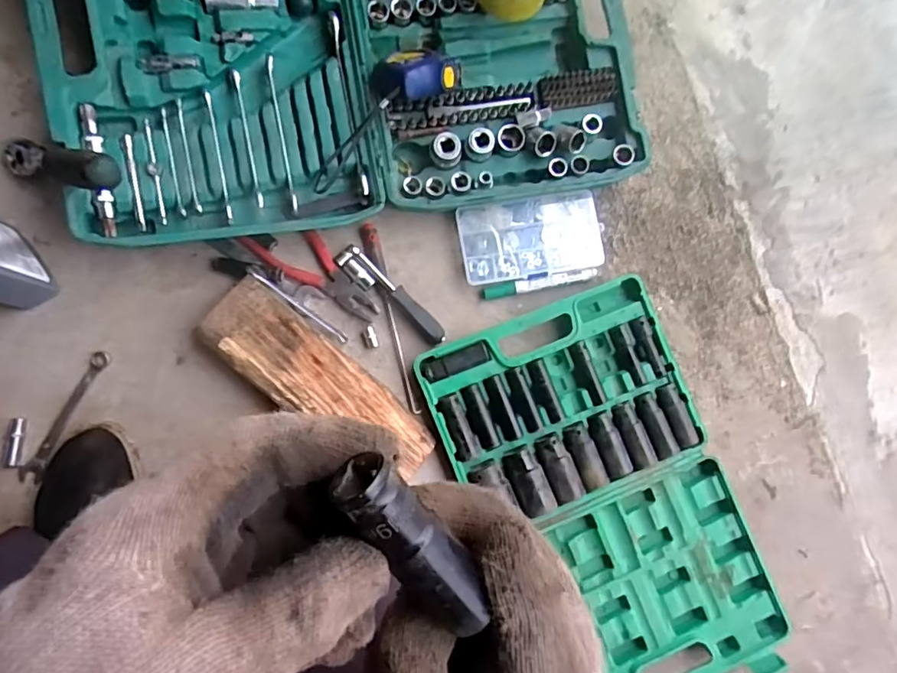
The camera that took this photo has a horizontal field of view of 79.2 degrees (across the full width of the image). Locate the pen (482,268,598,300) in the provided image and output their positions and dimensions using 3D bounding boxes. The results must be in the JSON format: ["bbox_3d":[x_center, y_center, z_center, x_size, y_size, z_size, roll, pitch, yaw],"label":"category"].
[{"bbox_3d":[0.114,-0.067,0.672,0.143,0.019,0.016,-11,86,-8],"label":"pen"}]

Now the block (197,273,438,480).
[{"bbox_3d":[-0.143,0.058,0.613,0.282,0.041,0.088,41,81,-1],"label":"block"}]

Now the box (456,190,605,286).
[{"bbox_3d":[0.102,-0.122,0.674,0.173,0.024,0.099,-10,85,-7],"label":"box"}]

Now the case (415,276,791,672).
[{"bbox_3d":[0.189,0.191,0.641,0.286,0.046,0.469,-24,87,-8],"label":"case"}]

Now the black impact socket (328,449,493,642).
[{"bbox_3d":[-0.010,0.073,0.186,0.021,0.017,0.074,-37,109,-9],"label":"black impact socket"}]

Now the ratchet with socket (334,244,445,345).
[{"bbox_3d":[-0.068,-0.050,0.646,0.161,0.022,0.033,41,81,-1],"label":"ratchet with socket"}]

